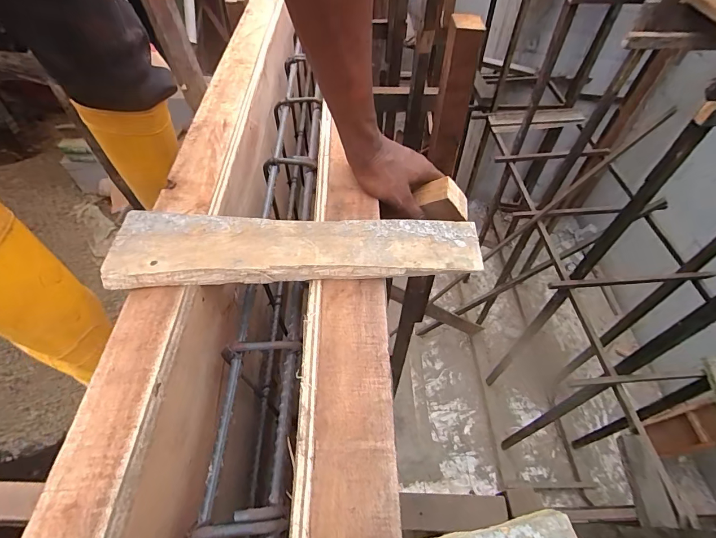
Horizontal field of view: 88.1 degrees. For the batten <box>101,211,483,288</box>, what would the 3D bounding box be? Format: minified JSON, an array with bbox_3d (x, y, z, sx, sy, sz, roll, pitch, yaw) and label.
[{"bbox_3d":[-0.059,-0.020,0.358,0.338,0.022,0.072,0,52,0],"label":"batten"}]

